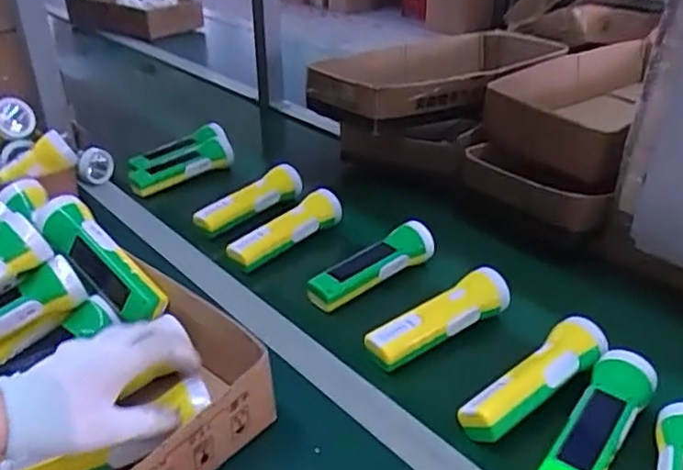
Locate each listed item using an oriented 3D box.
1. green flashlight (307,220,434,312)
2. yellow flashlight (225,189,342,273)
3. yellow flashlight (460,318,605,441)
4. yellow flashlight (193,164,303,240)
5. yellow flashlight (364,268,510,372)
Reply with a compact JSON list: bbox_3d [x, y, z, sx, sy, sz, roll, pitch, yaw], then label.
[{"bbox_3d":[0.035,0.033,0.761,0.166,0.041,0.052,-23,36,-31],"label":"green flashlight"},{"bbox_3d":[-0.072,-0.008,0.839,0.169,0.044,0.044,-28,39,-37],"label":"yellow flashlight"},{"bbox_3d":[0.182,0.132,0.590,0.173,0.041,0.049,-25,37,-33],"label":"yellow flashlight"},{"bbox_3d":[-0.128,-0.049,0.907,0.050,0.044,0.174,22,38,35],"label":"yellow flashlight"},{"bbox_3d":[0.103,0.085,0.674,0.174,0.039,0.045,-20,35,-27],"label":"yellow flashlight"}]

